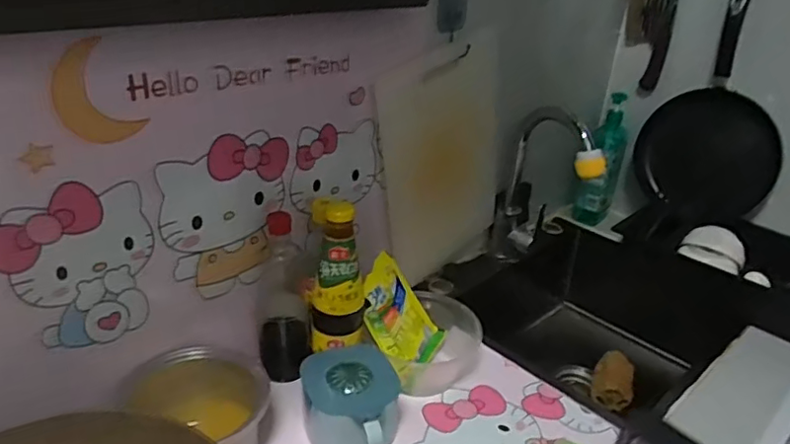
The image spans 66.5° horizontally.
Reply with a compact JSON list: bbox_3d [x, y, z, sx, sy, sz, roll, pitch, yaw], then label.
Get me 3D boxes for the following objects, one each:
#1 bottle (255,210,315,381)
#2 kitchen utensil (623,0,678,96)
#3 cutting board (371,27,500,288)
[{"bbox_3d":[-0.147,0.093,0.801,0.065,0.218,0.078,-3,25,-22],"label":"bottle"},{"bbox_3d":[0.479,-0.373,1.149,0.013,0.231,0.101,-14,31,-41],"label":"kitchen utensil"},{"bbox_3d":[0.079,-0.093,0.968,0.243,0.384,0.019,-31,42,-30],"label":"cutting board"}]

